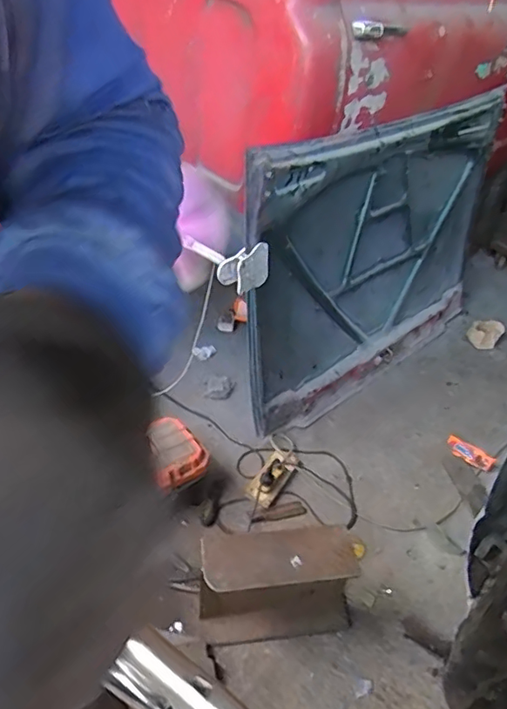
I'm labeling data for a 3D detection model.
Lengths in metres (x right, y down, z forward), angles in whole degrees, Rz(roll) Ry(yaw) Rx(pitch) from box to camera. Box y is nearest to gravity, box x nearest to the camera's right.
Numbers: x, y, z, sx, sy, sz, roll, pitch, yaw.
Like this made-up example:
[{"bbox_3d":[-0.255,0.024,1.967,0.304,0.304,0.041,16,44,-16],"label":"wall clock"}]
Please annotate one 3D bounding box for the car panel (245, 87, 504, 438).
[{"bbox_3d":[0.451,-0.300,1.812,1.258,0.888,0.212,-27,51,-34],"label":"car panel"}]

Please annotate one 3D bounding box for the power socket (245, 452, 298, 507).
[{"bbox_3d":[0.064,0.348,1.597,0.088,0.043,0.210,26,44,22],"label":"power socket"}]

